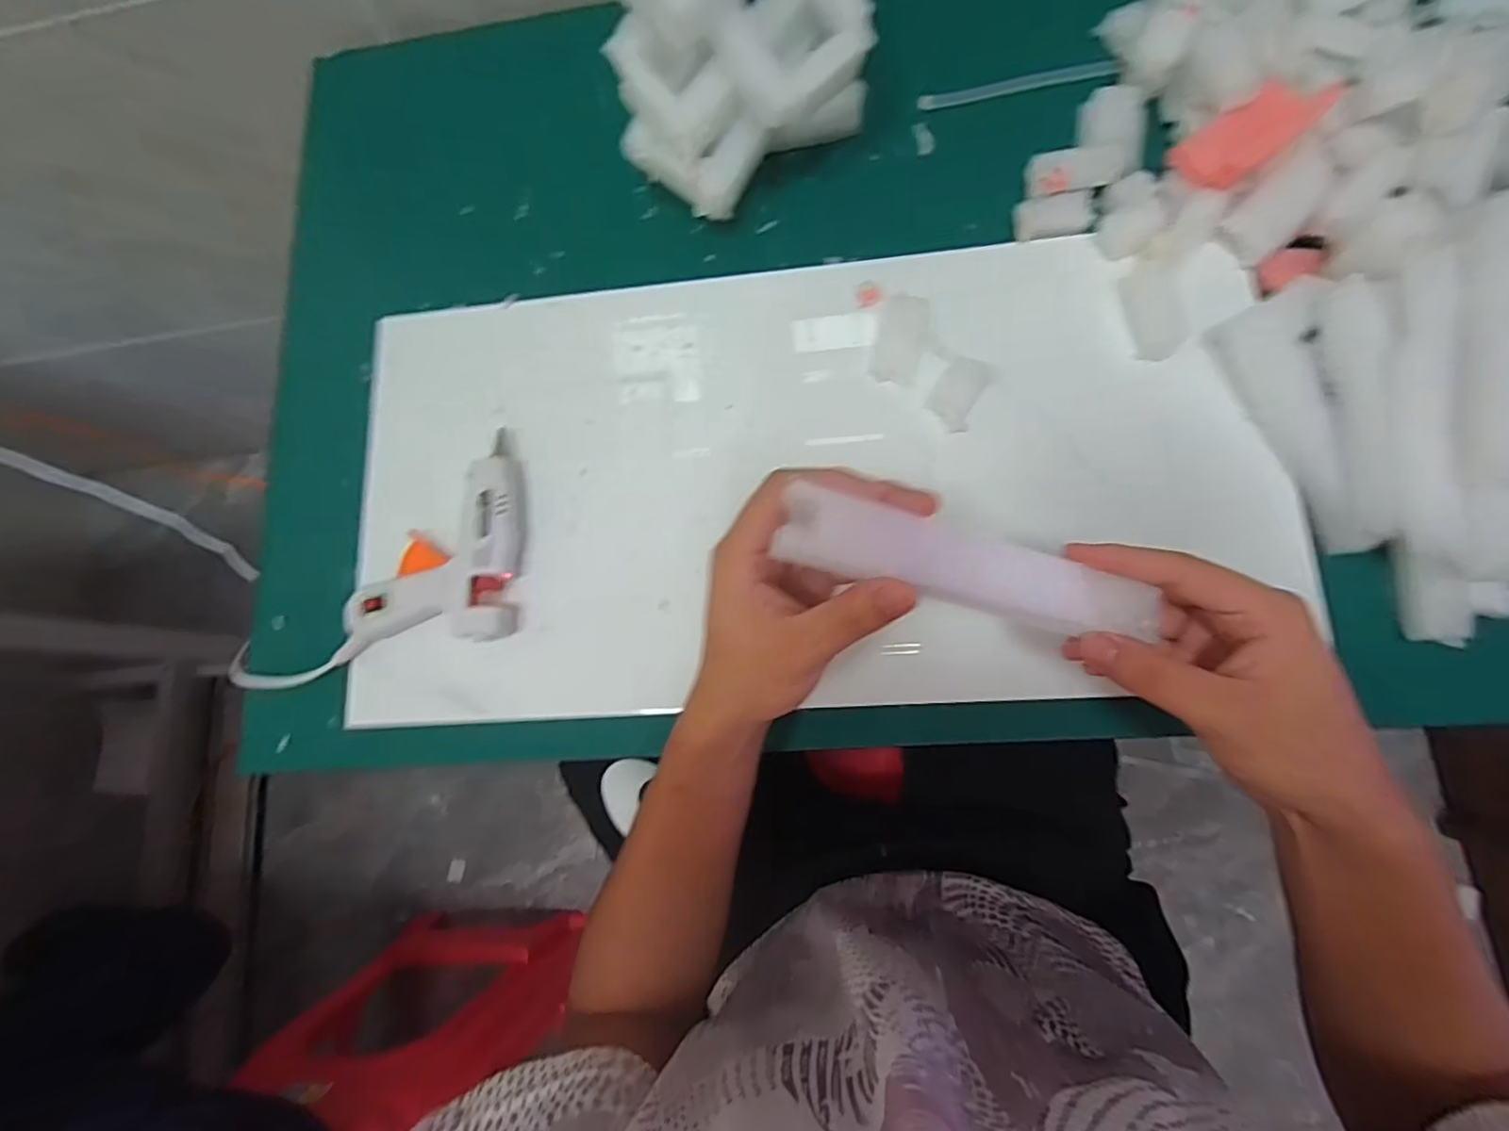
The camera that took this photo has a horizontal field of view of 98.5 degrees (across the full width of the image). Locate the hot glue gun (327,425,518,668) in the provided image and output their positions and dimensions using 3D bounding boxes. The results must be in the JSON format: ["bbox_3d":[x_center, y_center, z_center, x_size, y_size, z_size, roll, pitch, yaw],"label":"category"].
[{"bbox_3d":[-0.216,-0.013,0.437,0.116,0.027,0.136,-3,79,6],"label":"hot glue gun"}]

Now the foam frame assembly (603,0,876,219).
[{"bbox_3d":[-0.007,-0.348,0.417,0.159,0.134,0.199,7,81,8],"label":"foam frame assembly"}]

